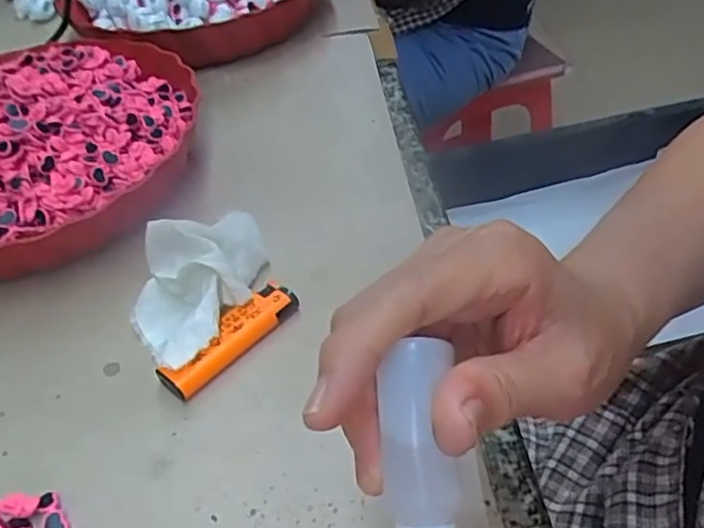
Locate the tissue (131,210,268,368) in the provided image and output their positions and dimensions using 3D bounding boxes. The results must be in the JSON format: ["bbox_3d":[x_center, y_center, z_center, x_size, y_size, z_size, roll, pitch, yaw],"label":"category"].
[{"bbox_3d":[-0.090,0.011,0.351,0.065,0.044,0.099,1,45,8],"label":"tissue"}]

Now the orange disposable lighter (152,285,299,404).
[{"bbox_3d":[-0.065,0.039,0.338,0.024,0.017,0.080,30,55,32],"label":"orange disposable lighter"}]

